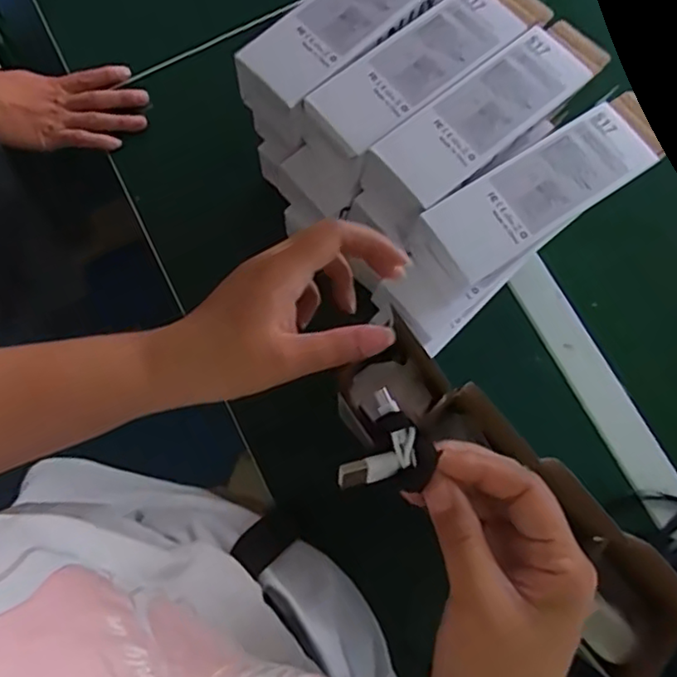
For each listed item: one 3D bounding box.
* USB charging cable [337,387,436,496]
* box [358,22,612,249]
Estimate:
[{"bbox_3d":[0.024,0.050,0.273,0.035,0.019,0.042,26,79,8],"label":"USB charging cable"},{"bbox_3d":[0.110,-0.162,0.482,0.195,0.051,0.068,-40,78,-7],"label":"box"}]

